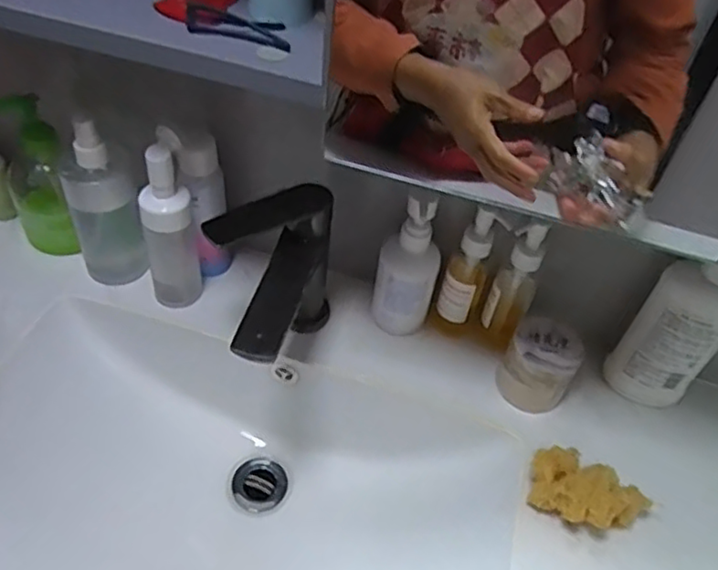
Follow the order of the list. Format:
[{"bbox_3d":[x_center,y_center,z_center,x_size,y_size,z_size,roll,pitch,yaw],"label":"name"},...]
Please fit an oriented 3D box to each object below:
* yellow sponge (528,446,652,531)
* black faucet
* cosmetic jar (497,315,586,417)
[{"bbox_3d":[0.193,0.177,0.550,0.099,0.055,0.059,8,47,1],"label":"yellow sponge"},{"bbox_3d":[-0.086,0.007,0.569,0.088,0.139,0.164,16,48,8],"label":"black faucet"},{"bbox_3d":[0.170,0.079,0.626,0.068,0.074,0.067,4,47,-4],"label":"cosmetic jar"}]

